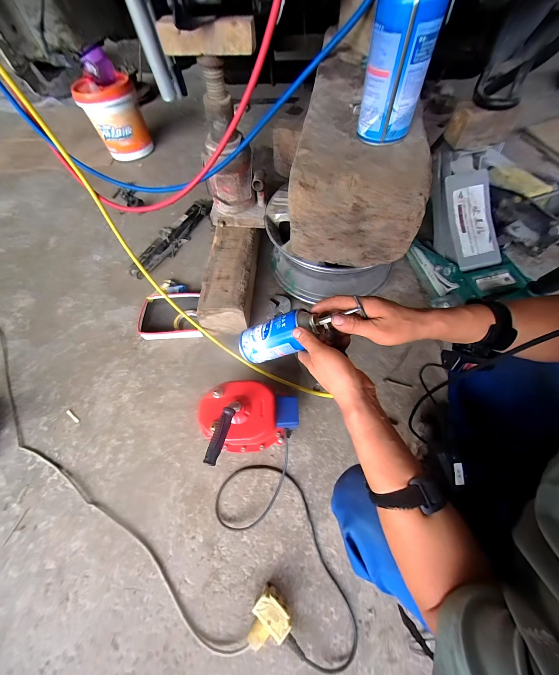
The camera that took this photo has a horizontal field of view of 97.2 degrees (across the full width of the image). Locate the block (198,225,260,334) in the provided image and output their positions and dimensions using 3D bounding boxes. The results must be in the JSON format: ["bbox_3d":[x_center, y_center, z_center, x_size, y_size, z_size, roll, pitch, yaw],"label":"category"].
[{"bbox_3d":[-0.160,-0.189,0.825,0.138,0.144,0.338,3,65,4],"label":"block"}]

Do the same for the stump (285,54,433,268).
[{"bbox_3d":[0.127,-0.306,0.407,0.164,0.113,0.365,9,65,6],"label":"stump"}]

